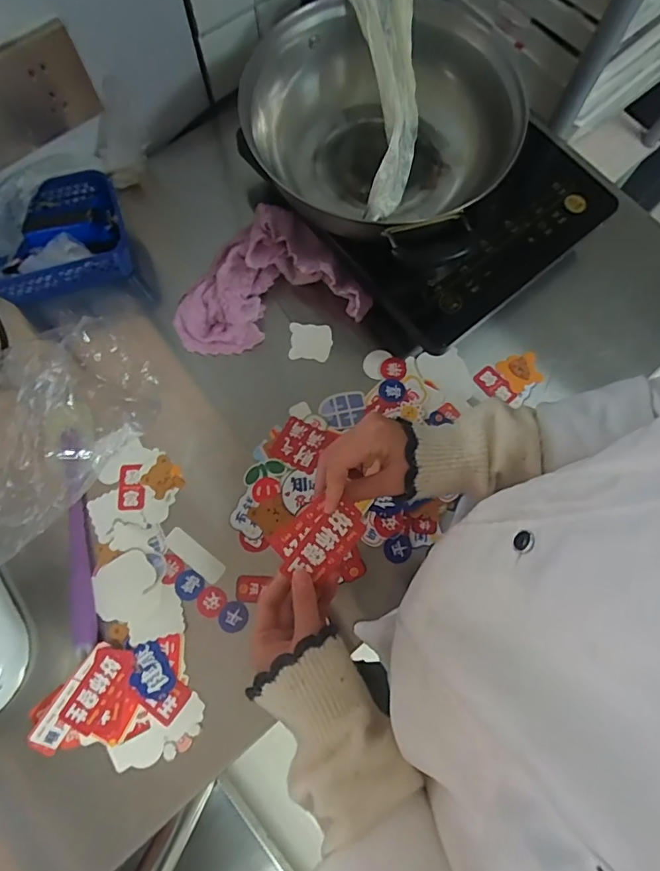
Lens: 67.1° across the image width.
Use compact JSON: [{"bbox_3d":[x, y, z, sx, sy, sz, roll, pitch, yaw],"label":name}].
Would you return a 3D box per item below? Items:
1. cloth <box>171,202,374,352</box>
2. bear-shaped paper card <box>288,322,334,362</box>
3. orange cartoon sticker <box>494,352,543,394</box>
[{"bbox_3d":[-0.080,-0.179,0.565,0.209,0.053,0.151,-19,76,-6],"label":"cloth"},{"bbox_3d":[-0.022,-0.108,0.573,0.048,0.005,0.044,3,73,-2],"label":"bear-shaped paper card"},{"bbox_3d":[0.217,-0.074,0.565,0.048,0.004,0.042,-22,77,-7],"label":"orange cartoon sticker"}]

